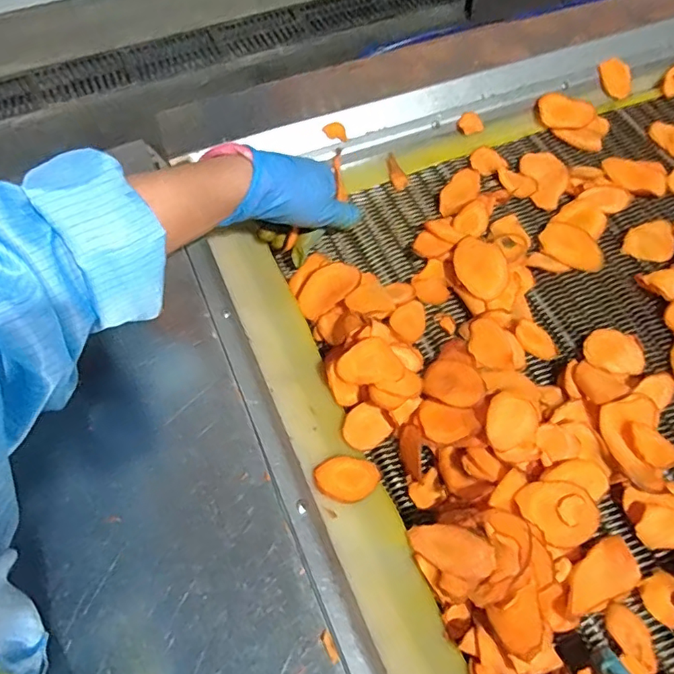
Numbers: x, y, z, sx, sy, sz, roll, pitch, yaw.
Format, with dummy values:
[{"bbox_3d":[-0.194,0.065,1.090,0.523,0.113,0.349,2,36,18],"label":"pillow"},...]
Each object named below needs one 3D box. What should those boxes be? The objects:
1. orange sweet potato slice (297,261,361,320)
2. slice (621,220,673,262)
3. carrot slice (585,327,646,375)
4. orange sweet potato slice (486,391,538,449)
[{"bbox_3d":[-0.008,-0.045,0.468,0.041,0.009,0.066,40,70,17],"label":"orange sweet potato slice"},{"bbox_3d":[0.301,-0.095,0.493,0.046,0.004,0.046,14,64,6],"label":"slice"},{"bbox_3d":[0.237,0.013,0.439,0.054,0.013,0.043,-3,64,-2],"label":"carrot slice"},{"bbox_3d":[0.130,0.062,0.382,0.044,0.008,0.036,-40,85,-22],"label":"orange sweet potato slice"}]

